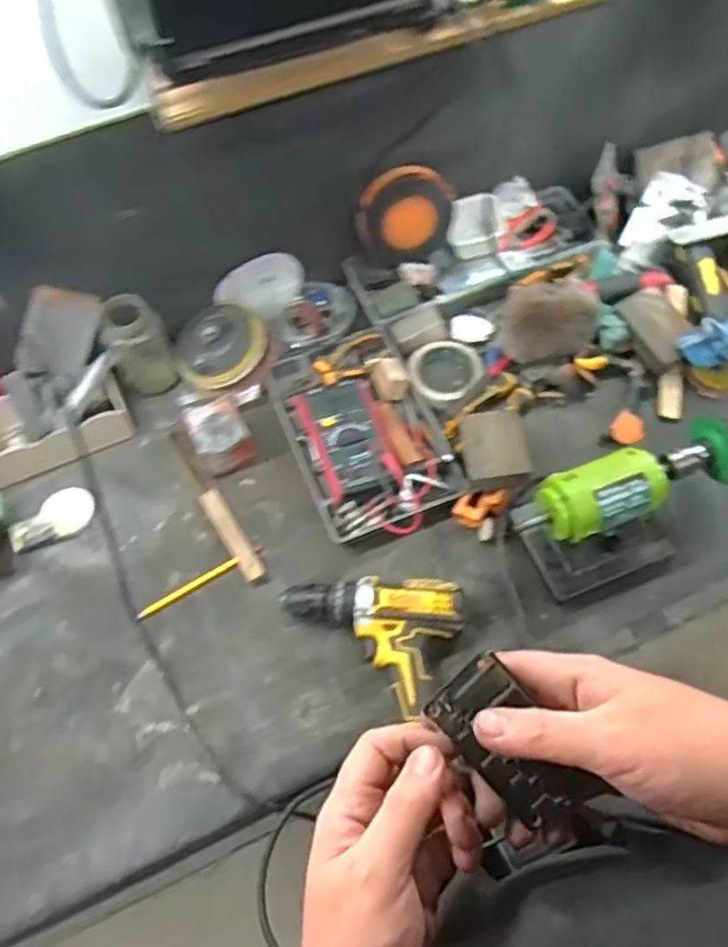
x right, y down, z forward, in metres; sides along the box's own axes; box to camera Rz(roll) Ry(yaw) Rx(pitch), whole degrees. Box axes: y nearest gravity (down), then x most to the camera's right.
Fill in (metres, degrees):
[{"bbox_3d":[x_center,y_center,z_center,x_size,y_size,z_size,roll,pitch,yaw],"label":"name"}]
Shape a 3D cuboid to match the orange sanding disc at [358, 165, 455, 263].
[{"bbox_3d":[0.055,-0.335,0.925,0.126,0.120,0.021,-14,42,-13],"label":"orange sanding disc"}]

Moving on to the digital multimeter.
[{"bbox_3d":[-0.019,-0.047,0.861,0.094,0.042,0.173,-17,63,-7],"label":"digital multimeter"}]

